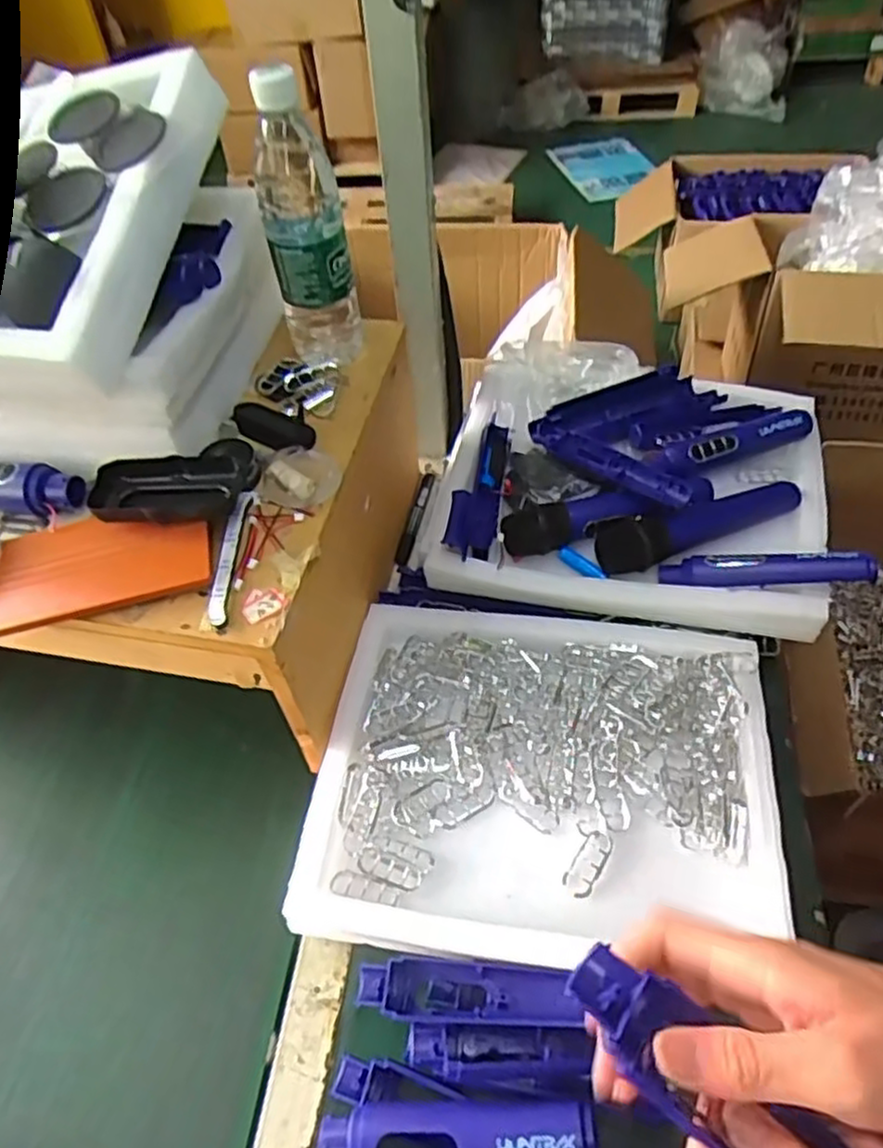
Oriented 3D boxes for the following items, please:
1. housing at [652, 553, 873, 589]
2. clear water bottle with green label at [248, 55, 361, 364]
[{"bbox_3d":[0.281,-0.006,0.633,0.169,0.040,0.031,6,53,9],"label":"housing"},{"bbox_3d":[-0.110,-0.276,0.598,0.062,0.223,0.058,-6,51,-1],"label":"clear water bottle with green label"}]

